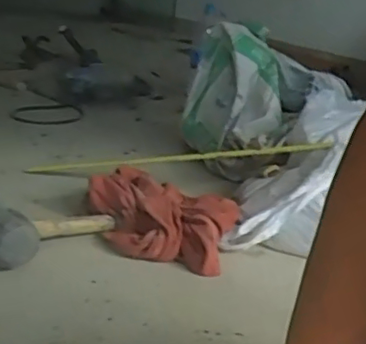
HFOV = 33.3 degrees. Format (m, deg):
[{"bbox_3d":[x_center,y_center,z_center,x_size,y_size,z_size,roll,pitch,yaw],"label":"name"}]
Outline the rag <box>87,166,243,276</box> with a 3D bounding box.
[{"bbox_3d":[-0.040,0.070,0.975,0.238,0.070,0.179,13,21,17],"label":"rag"}]

